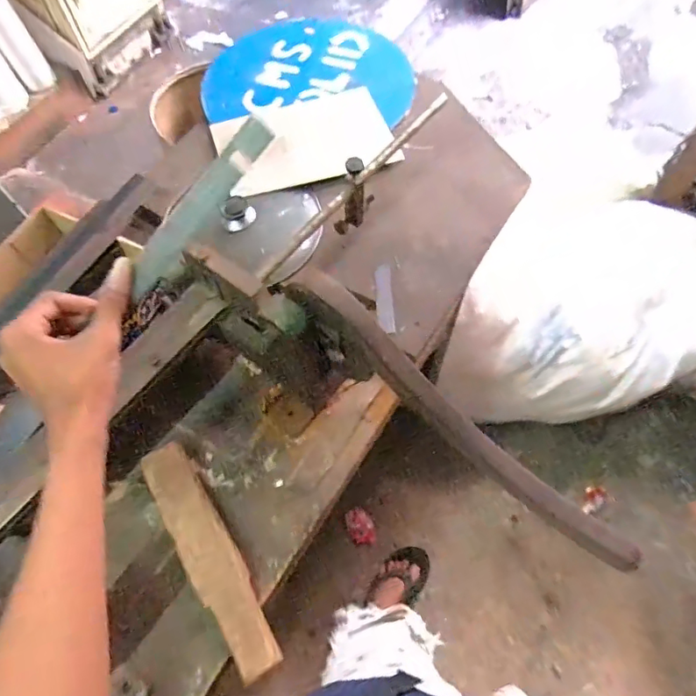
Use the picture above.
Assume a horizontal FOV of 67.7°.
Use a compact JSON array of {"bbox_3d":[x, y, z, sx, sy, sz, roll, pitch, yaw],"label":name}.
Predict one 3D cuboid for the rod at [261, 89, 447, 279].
[{"bbox_3d":[0.020,-0.238,0.756,0.027,0.114,0.420,32,68,17],"label":"rod"}]

